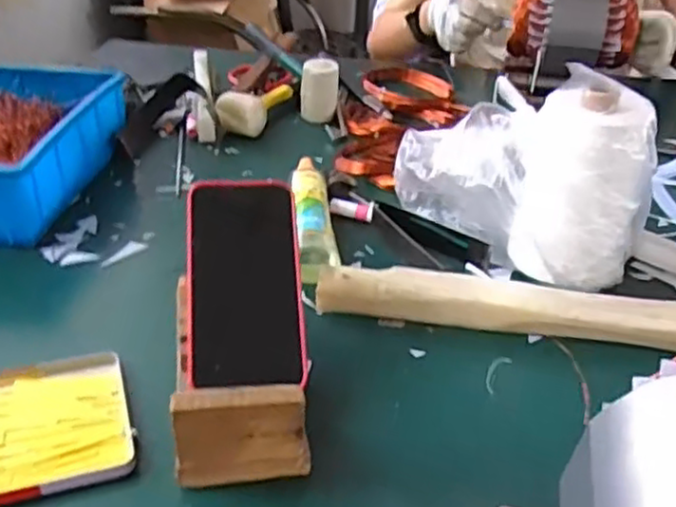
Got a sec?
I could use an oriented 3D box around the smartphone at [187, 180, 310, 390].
[{"bbox_3d":[-0.067,0.019,0.516,0.080,0.008,0.156,-3,68,-8],"label":"smartphone"}]

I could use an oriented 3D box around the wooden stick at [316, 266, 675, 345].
[{"bbox_3d":[0.146,0.046,0.582,0.324,0.034,0.037,7,32,8],"label":"wooden stick"}]

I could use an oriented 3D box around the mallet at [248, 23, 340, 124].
[{"bbox_3d":[-0.079,-0.271,1.036,0.056,0.083,0.261,-13,35,-23],"label":"mallet"}]

